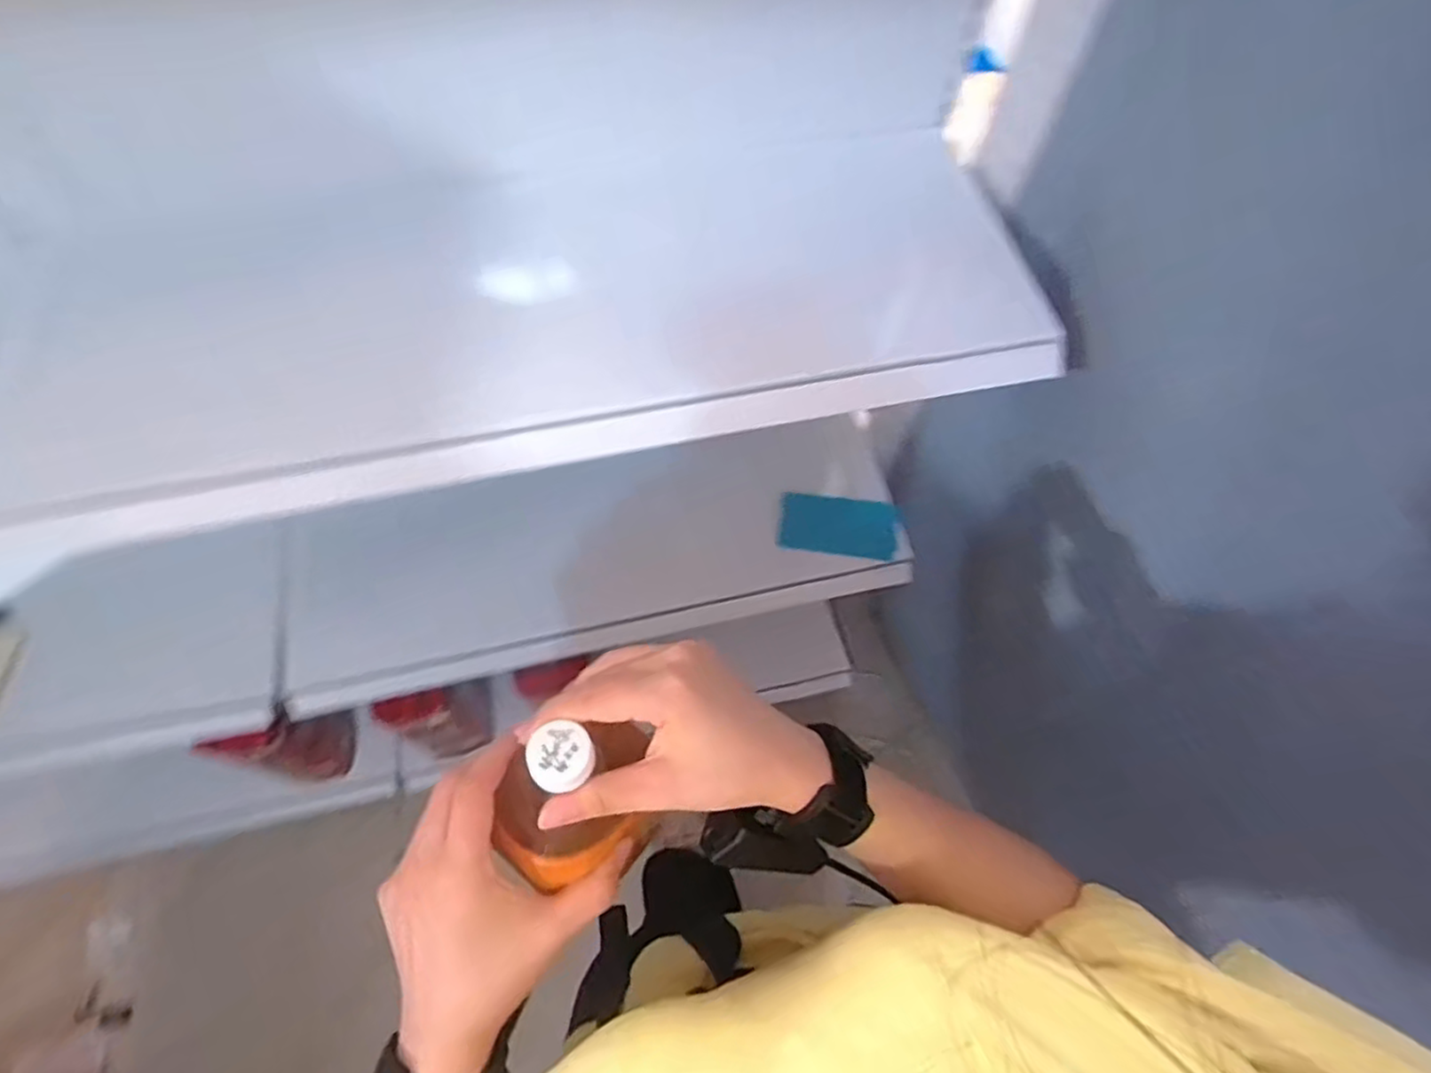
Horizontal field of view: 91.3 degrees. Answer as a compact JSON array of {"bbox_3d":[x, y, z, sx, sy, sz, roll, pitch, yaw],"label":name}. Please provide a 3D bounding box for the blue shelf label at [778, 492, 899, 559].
[{"bbox_3d":[0.181,-0.016,1.027,0.169,0.010,0.083,7,108,4],"label":"blue shelf label"}]

